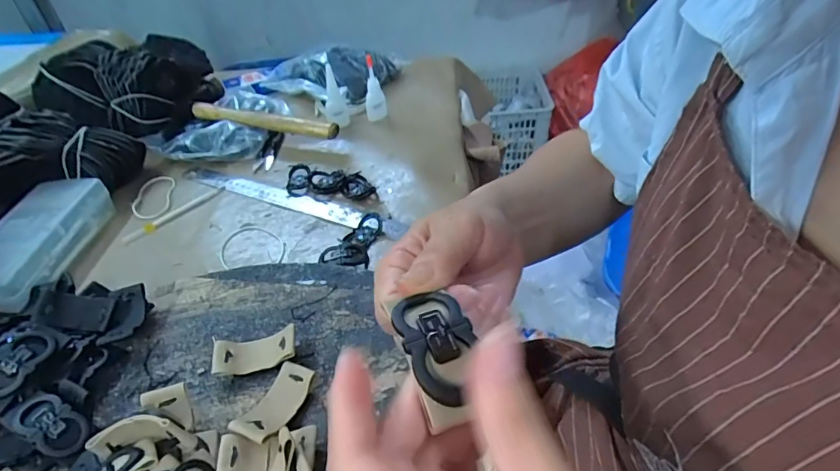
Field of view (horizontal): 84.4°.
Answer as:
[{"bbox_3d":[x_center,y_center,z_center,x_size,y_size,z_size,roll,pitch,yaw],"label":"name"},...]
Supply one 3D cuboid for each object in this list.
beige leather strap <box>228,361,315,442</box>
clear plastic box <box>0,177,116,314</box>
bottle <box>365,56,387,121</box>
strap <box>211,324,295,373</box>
[{"bbox_3d":[-0.095,0.111,0.308,0.027,0.013,0.056,13,45,20],"label":"beige leather strap"},{"bbox_3d":[-0.375,0.007,0.452,0.068,0.047,0.163,-2,41,2],"label":"clear plastic box"},{"bbox_3d":[-0.061,-0.198,0.632,0.028,0.094,0.014,-32,48,-27],"label":"bottle"},{"bbox_3d":[-0.120,0.086,0.340,0.057,0.016,0.026,-11,42,-6],"label":"strap"}]

